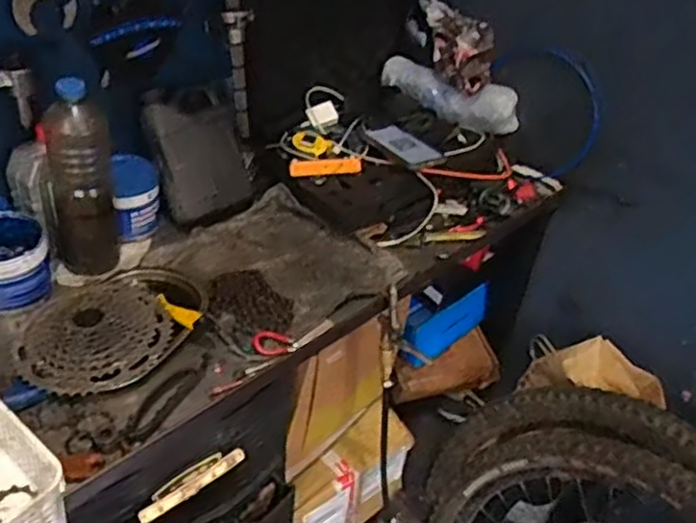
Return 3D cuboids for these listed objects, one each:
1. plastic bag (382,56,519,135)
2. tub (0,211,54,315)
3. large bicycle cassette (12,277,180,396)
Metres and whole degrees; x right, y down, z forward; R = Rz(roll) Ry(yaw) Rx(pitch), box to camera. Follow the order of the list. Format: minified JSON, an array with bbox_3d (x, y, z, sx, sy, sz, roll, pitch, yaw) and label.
[{"bbox_3d":[0.173,-0.291,1.196,0.252,0.071,0.054,22,42,20],"label":"plastic bag"},{"bbox_3d":[-0.427,0.004,0.859,0.100,0.085,0.097,-20,45,-28],"label":"tub"},{"bbox_3d":[-0.301,0.076,0.807,0.173,0.034,0.168,-21,46,-29],"label":"large bicycle cassette"}]

